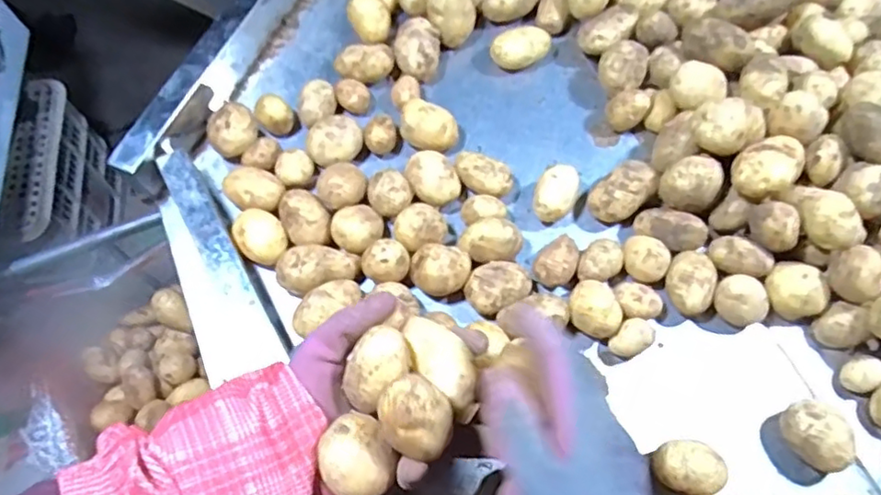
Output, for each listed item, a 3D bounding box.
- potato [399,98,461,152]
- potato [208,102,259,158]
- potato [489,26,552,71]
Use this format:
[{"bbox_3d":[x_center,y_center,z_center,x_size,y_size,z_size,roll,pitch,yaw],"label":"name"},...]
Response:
[{"bbox_3d":[-0.011,-0.106,0.553,0.049,0.036,0.040,26,68,8],"label":"potato"},{"bbox_3d":[-0.181,-0.099,0.549,0.042,0.037,0.038,-22,70,-12],"label":"potato"},{"bbox_3d":[0.076,-0.185,0.590,0.052,0.034,0.035,-30,72,-14],"label":"potato"}]

